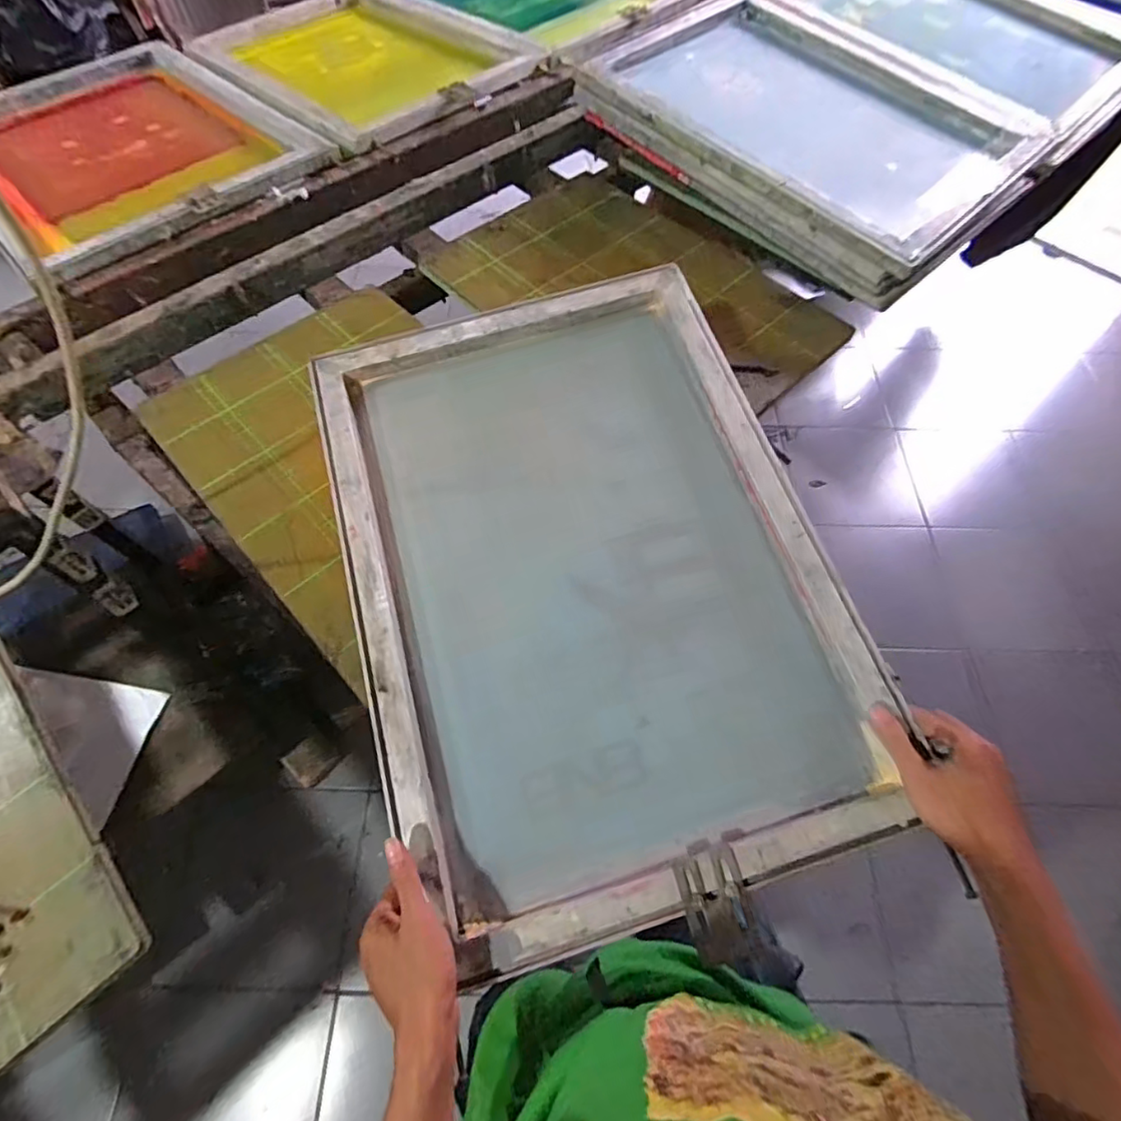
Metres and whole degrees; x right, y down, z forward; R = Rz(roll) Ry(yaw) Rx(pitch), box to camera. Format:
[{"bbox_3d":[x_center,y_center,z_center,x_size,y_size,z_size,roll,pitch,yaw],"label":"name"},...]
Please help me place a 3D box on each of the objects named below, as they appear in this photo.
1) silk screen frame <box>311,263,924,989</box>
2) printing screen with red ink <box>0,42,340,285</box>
[{"bbox_3d":[0.021,-0.009,0.615,0.465,0.050,0.668,-17,68,-3],"label":"silk screen frame"},{"bbox_3d":[-0.874,-0.814,1.132,0.550,0.067,0.879,-41,62,-19],"label":"printing screen with red ink"}]

